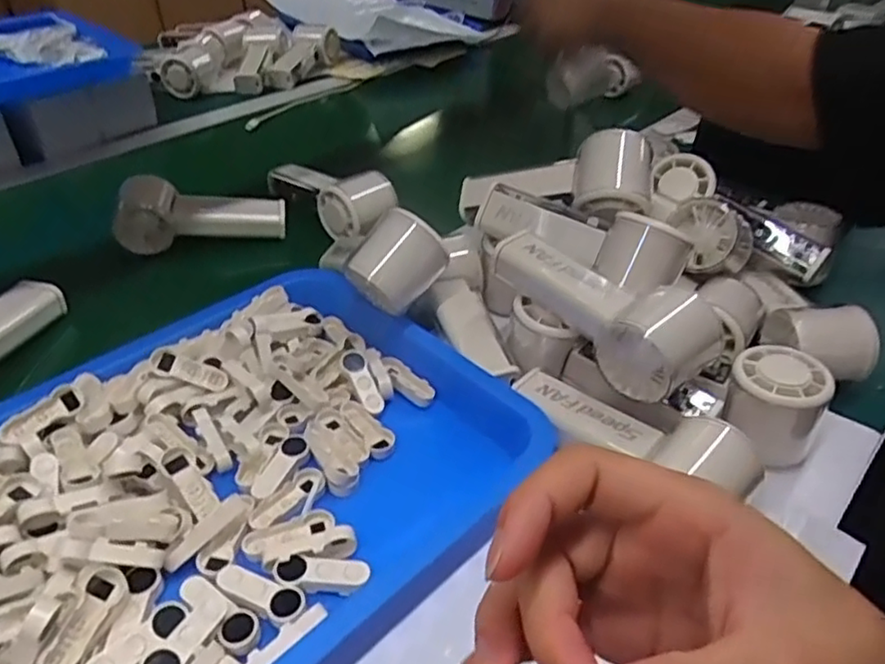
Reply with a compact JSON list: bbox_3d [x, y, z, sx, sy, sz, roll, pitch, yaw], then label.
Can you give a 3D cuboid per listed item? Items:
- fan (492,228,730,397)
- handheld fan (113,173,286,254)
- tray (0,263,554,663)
[{"bbox_3d":[0.103,-0.014,0.437,0.061,0.062,0.146,-25,46,-29],"label":"fan"},{"bbox_3d":[-0.225,-0.113,0.615,0.147,0.050,0.045,-6,39,-9],"label":"handheld fan"},{"bbox_3d":[-0.129,0.081,0.382,0.258,0.036,0.325,32,48,32],"label":"tray"}]

